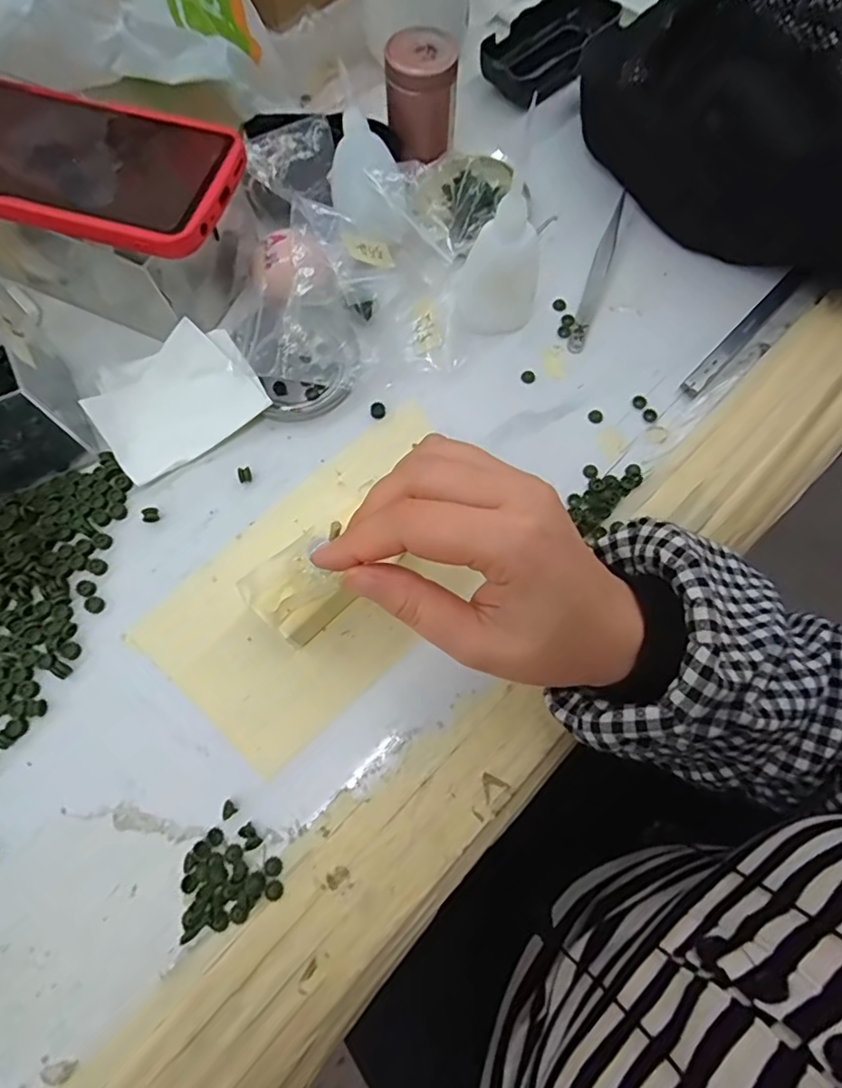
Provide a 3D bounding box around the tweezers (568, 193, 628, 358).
[{"bbox_3d":[0.116,-0.176,0.361,0.011,0.004,0.126,18,73,5],"label":"tweezers"}]

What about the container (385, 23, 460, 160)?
[{"bbox_3d":[0.000,-0.288,0.364,0.043,0.061,0.034,-4,72,-2],"label":"container"}]

